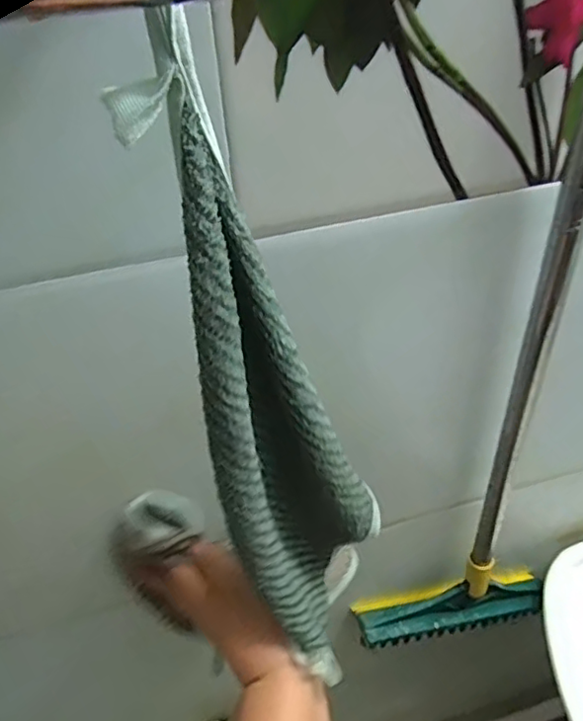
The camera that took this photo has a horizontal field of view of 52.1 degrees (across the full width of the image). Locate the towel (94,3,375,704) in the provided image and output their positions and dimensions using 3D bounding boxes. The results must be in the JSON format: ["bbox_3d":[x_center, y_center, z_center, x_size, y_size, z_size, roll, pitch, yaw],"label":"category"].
[{"bbox_3d":[-0.007,0.039,0.290,0.086,0.347,0.076,4,42,10],"label":"towel"}]

